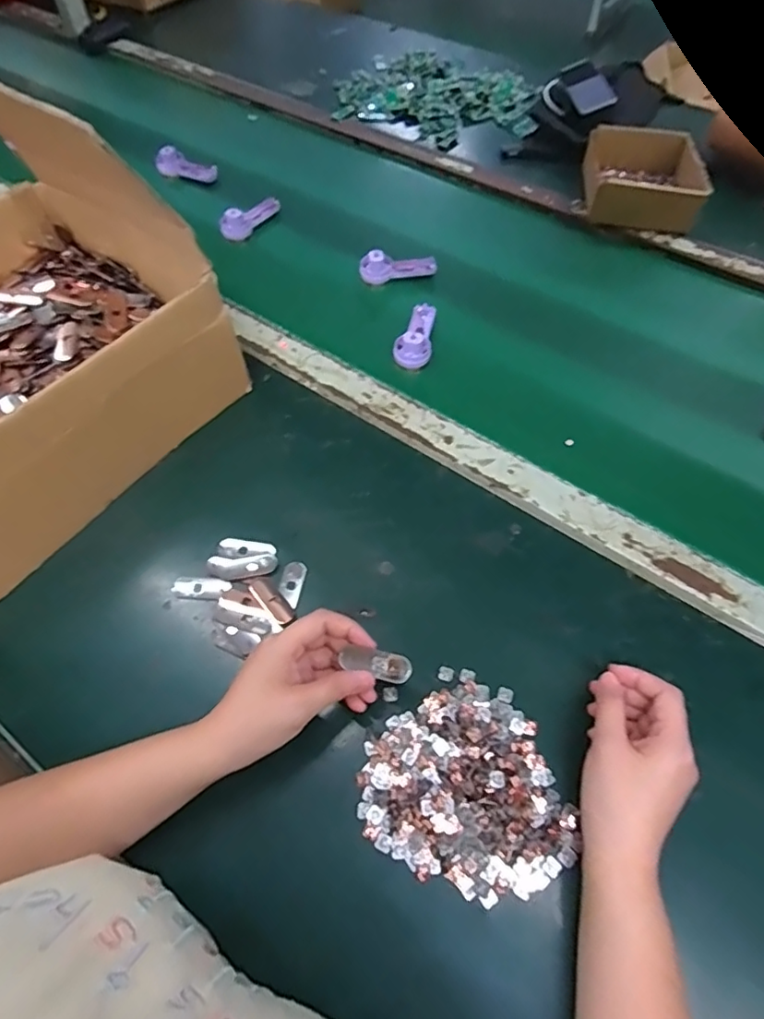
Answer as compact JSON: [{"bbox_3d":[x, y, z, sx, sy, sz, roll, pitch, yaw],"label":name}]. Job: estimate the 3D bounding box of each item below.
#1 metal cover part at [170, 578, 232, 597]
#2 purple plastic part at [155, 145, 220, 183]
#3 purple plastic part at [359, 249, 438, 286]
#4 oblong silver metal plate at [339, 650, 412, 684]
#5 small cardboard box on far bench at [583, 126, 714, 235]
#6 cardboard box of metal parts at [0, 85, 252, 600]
[{"bbox_3d":[-0.156,0.067,0.474,0.048,0.004,0.017,3,60,3],"label":"metal cover part"},{"bbox_3d":[-0.291,-0.510,0.819,0.090,0.024,0.038,18,61,-3],"label":"purple plastic part"},{"bbox_3d":[0.021,-0.308,0.688,0.096,0.029,0.027,-11,60,-5],"label":"purple plastic part"},{"bbox_3d":[-0.003,0.110,0.388,0.049,0.007,0.019,5,59,18],"label":"oblong silver metal plate"},{"bbox_3d":[0.352,-0.450,0.744,0.136,0.056,0.162,6,60,5],"label":"small cardboard box on far bench"},{"bbox_3d":[-0.354,-0.134,0.524,0.301,0.138,0.383,35,66,20],"label":"cardboard box of metal parts"}]

